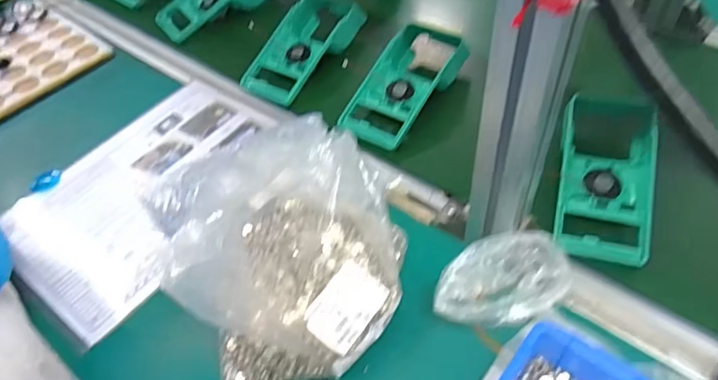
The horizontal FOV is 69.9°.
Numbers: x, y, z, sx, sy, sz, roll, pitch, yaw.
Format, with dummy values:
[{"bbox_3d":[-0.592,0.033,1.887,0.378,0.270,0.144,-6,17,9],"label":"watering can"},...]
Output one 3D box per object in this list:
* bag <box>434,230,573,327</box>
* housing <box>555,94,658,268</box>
[{"bbox_3d":[0.117,0.077,0.425,0.109,0.044,0.064,-9,51,-2],"label":"bag"},{"bbox_3d":[0.236,-0.011,0.501,0.086,0.046,0.167,12,69,9],"label":"housing"}]

